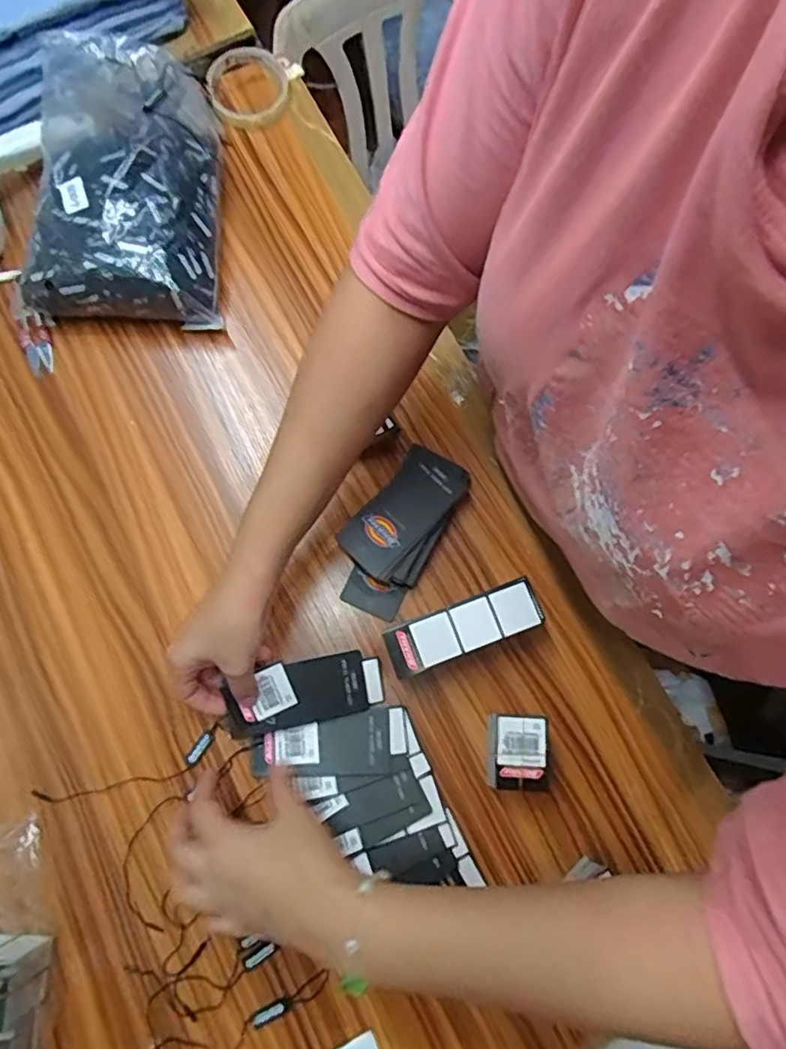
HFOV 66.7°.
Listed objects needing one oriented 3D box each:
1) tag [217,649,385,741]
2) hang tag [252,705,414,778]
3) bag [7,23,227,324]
[{"bbox_3d":[-0.069,0.132,0.472,0.121,0.007,0.050,-9,89,-14],"label":"tag"},{"bbox_3d":[-0.049,0.176,0.468,0.123,0.004,0.045,-10,77,-4],"label":"hang tag"},{"bbox_3d":[-0.246,-0.317,0.547,0.170,0.074,0.265,-1,77,-2],"label":"bag"}]

